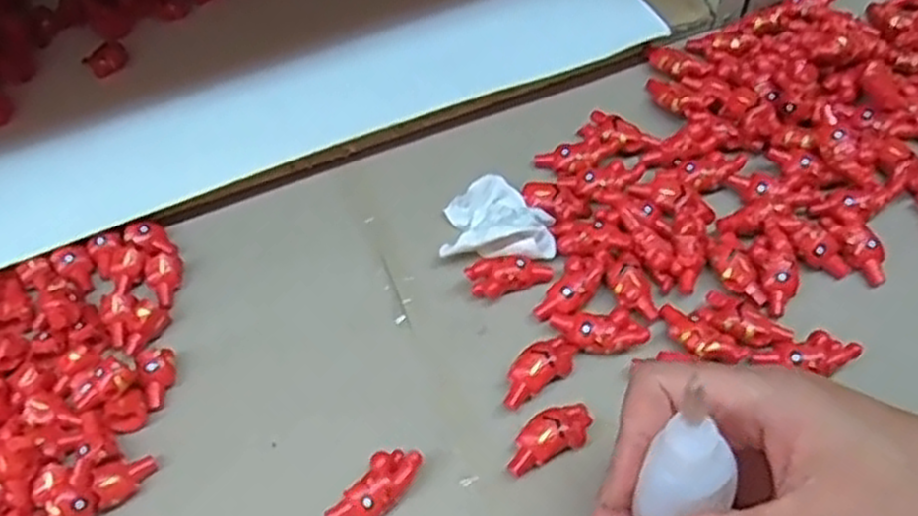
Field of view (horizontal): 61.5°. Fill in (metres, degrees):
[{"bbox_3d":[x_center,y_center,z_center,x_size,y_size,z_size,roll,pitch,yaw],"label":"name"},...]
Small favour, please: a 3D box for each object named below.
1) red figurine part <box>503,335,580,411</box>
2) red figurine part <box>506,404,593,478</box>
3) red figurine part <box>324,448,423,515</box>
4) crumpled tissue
[{"bbox_3d":[0.035,0.048,0.336,0.040,0.012,0.017,-33,63,-15],"label":"red figurine part"},{"bbox_3d":[0.038,0.074,0.319,0.040,0.012,0.017,-23,61,-10],"label":"red figurine part"},{"bbox_3d":[-0.033,0.095,0.313,0.018,0.015,0.041,33,67,20],"label":"red figurine part"},{"bbox_3d":[0.019,-0.020,0.373,0.052,0.019,0.044,-2,60,2],"label":"crumpled tissue"}]

